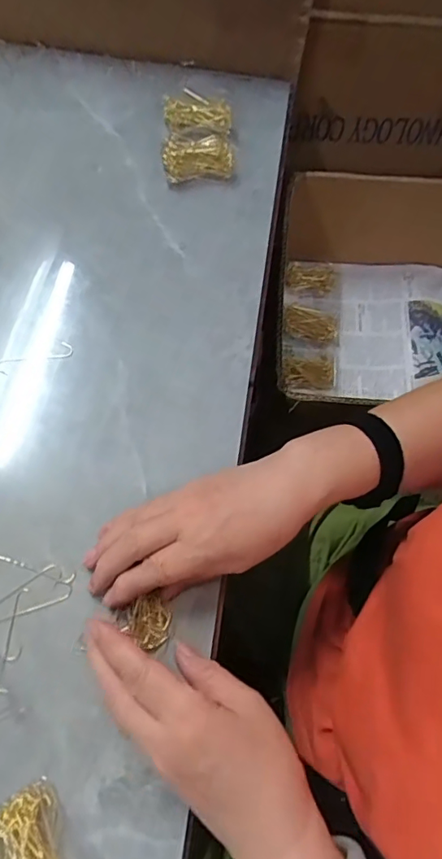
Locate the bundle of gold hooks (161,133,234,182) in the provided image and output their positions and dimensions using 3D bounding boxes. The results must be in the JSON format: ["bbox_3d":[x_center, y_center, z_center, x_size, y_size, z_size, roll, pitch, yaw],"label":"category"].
[{"bbox_3d":[-0.025,-0.282,0.519,0.071,0.021,0.054,-7,65,-6],"label":"bundle of gold hooks"}]

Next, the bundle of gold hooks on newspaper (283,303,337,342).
[{"bbox_3d":[0.122,-0.149,0.695,0.073,0.009,0.051,18,65,6],"label":"bundle of gold hooks on newspaper"}]

